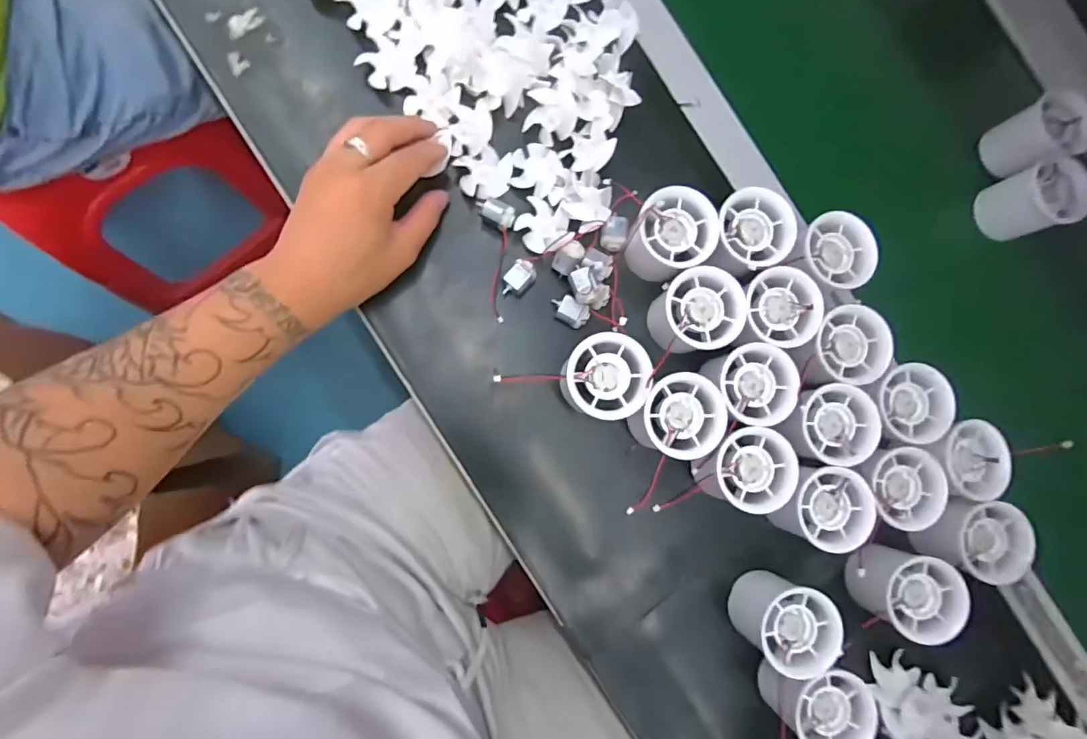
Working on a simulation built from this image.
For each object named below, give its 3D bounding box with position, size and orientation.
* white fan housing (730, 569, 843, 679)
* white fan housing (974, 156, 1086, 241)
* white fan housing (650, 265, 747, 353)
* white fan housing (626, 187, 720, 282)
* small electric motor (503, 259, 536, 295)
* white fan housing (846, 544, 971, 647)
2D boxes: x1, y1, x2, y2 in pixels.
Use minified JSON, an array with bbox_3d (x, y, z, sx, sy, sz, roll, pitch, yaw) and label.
[{"bbox_3d":[0.169,0.175,0.363,0.058,0.053,0.057,23,87,-2],"label":"white fan housing"},{"bbox_3d":[0.417,-0.144,0.437,0.043,0.063,0.052,-23,89,-6],"label":"white fan housing"},{"bbox_3d":[0.108,-0.041,0.376,0.056,0.052,0.056,1,84,-9],"label":"white fan housing"},{"bbox_3d":[0.092,-0.098,0.374,0.054,0.041,0.058,1,84,-9],"label":"white fan housing"},{"bbox_3d":[-0.018,-0.067,0.380,0.018,0.014,0.027,38,80,-3],"label":"small electric motor"},{"bbox_3d":[0.261,0.159,0.374,0.052,0.056,0.054,0,87,-5],"label":"white fan housing"}]

